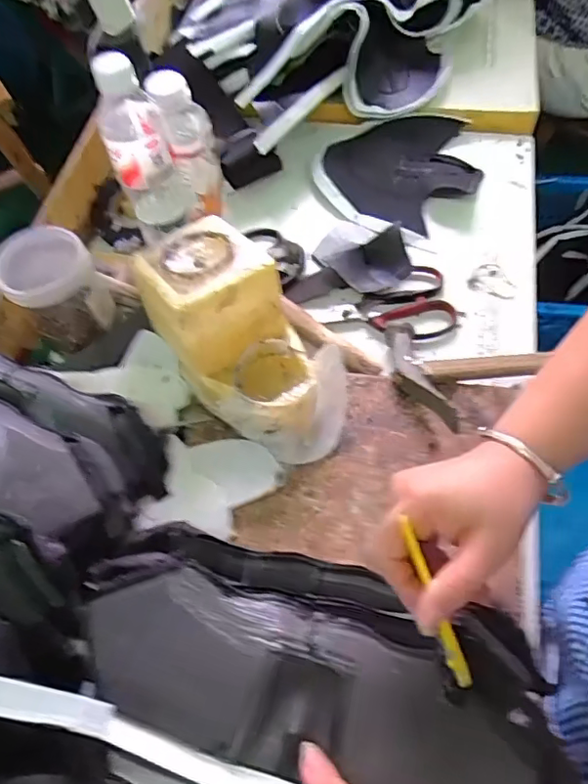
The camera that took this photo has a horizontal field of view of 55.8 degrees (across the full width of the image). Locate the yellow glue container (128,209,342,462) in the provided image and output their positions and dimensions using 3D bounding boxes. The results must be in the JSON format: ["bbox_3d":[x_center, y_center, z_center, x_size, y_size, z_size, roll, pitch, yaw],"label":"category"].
[{"bbox_3d":[-0.045,-0.050,0.516,0.121,0.120,0.224,-39,65,-17],"label":"yellow glue container"}]

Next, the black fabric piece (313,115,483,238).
[{"bbox_3d":[0.142,-0.286,0.722,0.216,0.020,0.196,-21,61,-8],"label":"black fabric piece"}]

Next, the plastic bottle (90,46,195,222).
[{"bbox_3d":[-0.149,-0.240,0.555,0.064,0.184,0.057,-16,61,-5],"label":"plastic bottle"}]

